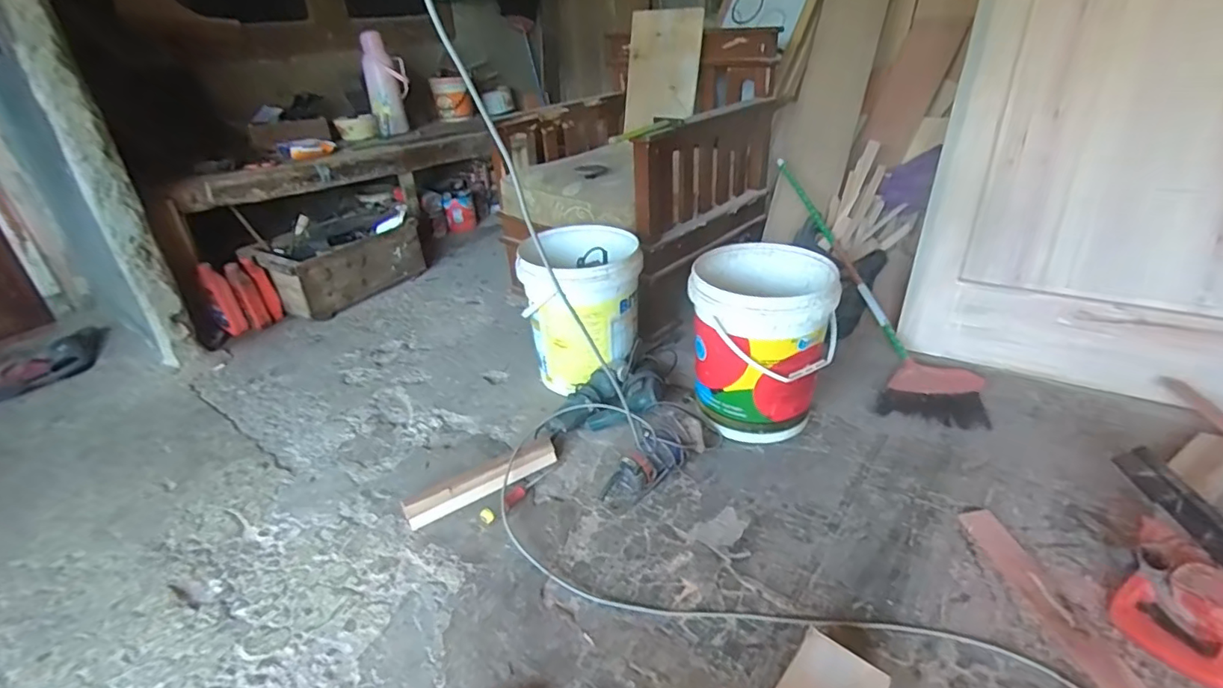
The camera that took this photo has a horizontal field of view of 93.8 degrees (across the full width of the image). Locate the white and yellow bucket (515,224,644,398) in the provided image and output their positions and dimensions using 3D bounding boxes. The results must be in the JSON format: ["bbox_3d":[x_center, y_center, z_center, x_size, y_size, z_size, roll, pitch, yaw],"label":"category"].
[{"bbox_3d":[-0.069,-0.080,1.499,0.297,0.365,0.267,-5,31,-1],"label":"white and yellow bucket"}]

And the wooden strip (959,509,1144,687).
[{"bbox_3d":[0.692,0.428,0.858,0.061,0.019,0.472,-11,28,3],"label":"wooden strip"}]

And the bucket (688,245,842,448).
[{"bbox_3d":[0.342,-0.006,1.320,0.303,0.349,0.310,-3,31,2],"label":"bucket"}]

